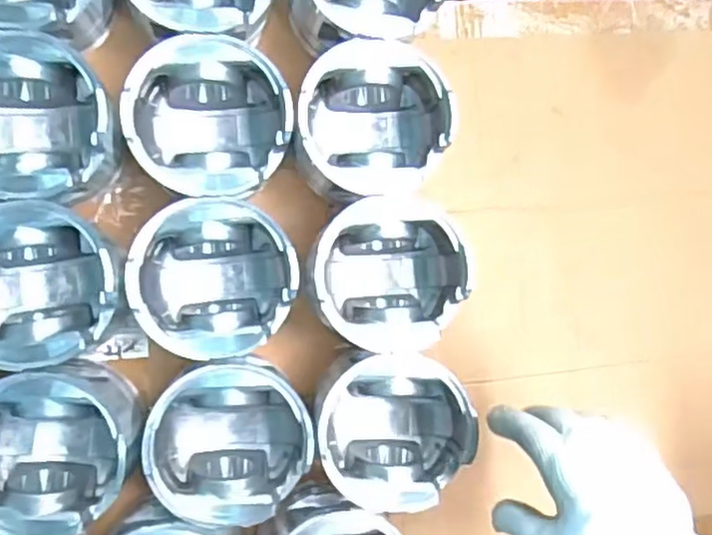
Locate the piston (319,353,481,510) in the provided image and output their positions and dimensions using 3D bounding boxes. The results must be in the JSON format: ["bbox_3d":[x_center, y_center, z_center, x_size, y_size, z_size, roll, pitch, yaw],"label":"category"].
[{"bbox_3d":[0.026,0.116,0.523,0.104,0.097,0.105,0,89,-10],"label":"piston"}]

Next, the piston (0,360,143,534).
[{"bbox_3d":[-0.210,0.122,0.478,0.106,0.082,0.107,0,89,-10],"label":"piston"}]

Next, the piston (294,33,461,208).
[{"bbox_3d":[0.009,-0.103,0.522,0.109,0.081,0.113,4,89,-10],"label":"piston"}]

